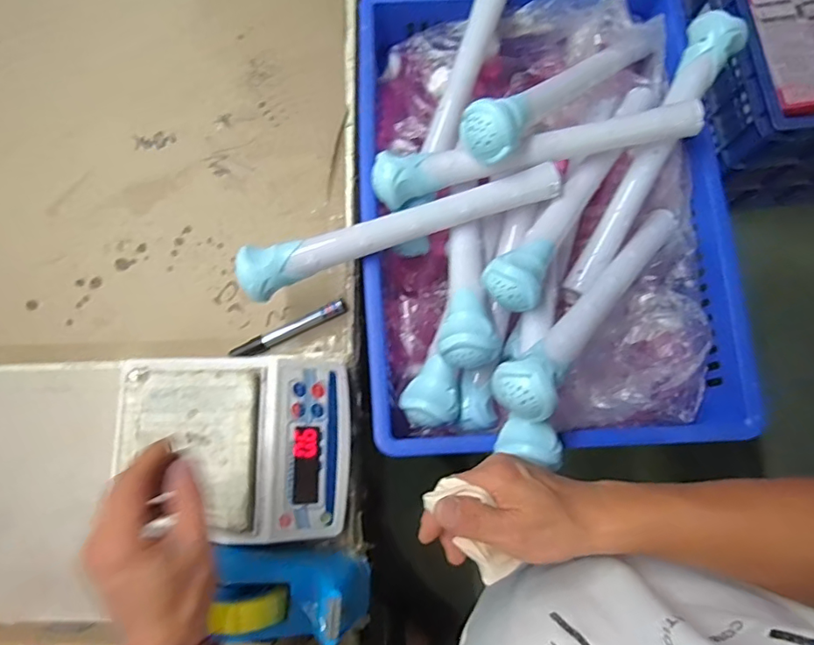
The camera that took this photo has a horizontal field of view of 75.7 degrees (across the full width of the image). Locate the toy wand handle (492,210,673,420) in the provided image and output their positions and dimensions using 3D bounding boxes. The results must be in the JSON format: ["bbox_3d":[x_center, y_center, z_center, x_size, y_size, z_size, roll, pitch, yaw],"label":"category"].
[{"bbox_3d":[0.182,-0.020,0.499,0.052,0.050,0.319,43,55,9],"label":"toy wand handle"}]

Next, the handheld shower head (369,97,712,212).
[{"bbox_3d":[0.120,-0.173,0.507,0.312,0.044,0.061,-13,77,-3],"label":"handheld shower head"}]

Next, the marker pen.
[{"bbox_3d":[-0.130,0.008,0.583,0.134,0.015,0.019,-26,78,-6],"label":"marker pen"}]

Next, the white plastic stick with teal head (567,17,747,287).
[{"bbox_3d":[0.246,-0.163,0.529,0.051,0.053,0.301,28,95,6],"label":"white plastic stick with teal head"}]

